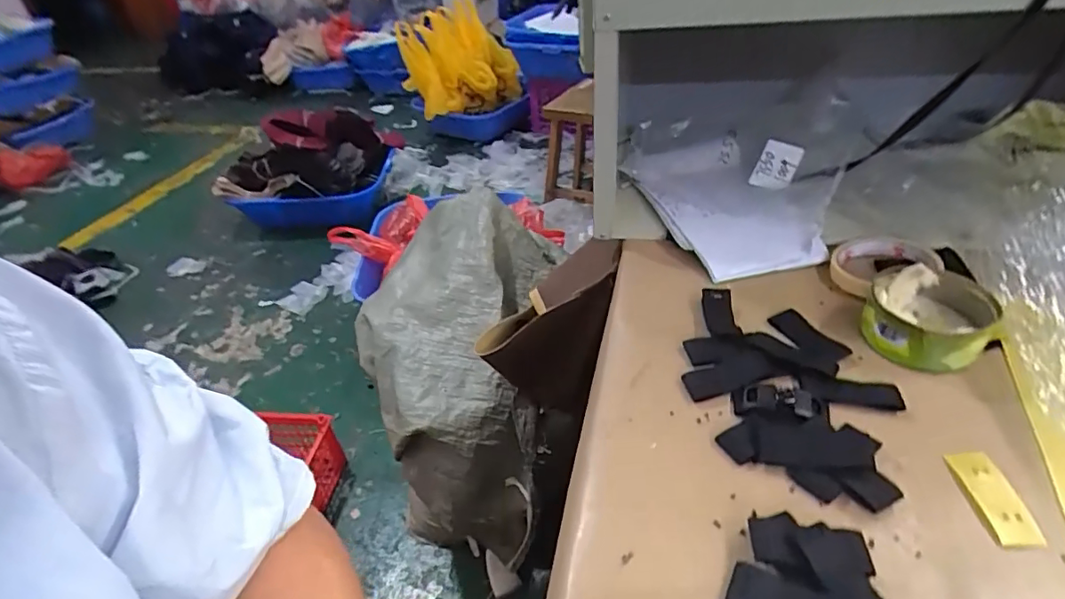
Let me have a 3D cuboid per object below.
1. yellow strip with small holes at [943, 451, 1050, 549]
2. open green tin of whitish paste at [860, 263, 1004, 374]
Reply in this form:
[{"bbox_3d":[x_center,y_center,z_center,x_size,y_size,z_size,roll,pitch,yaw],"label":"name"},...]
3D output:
[{"bbox_3d":[0.281,0.120,0.331,0.026,0.004,0.059,-11,41,9],"label":"yellow strip with small holes"},{"bbox_3d":[0.315,0.011,0.433,0.085,0.039,0.094,21,45,30],"label":"open green tin of whitish paste"}]

